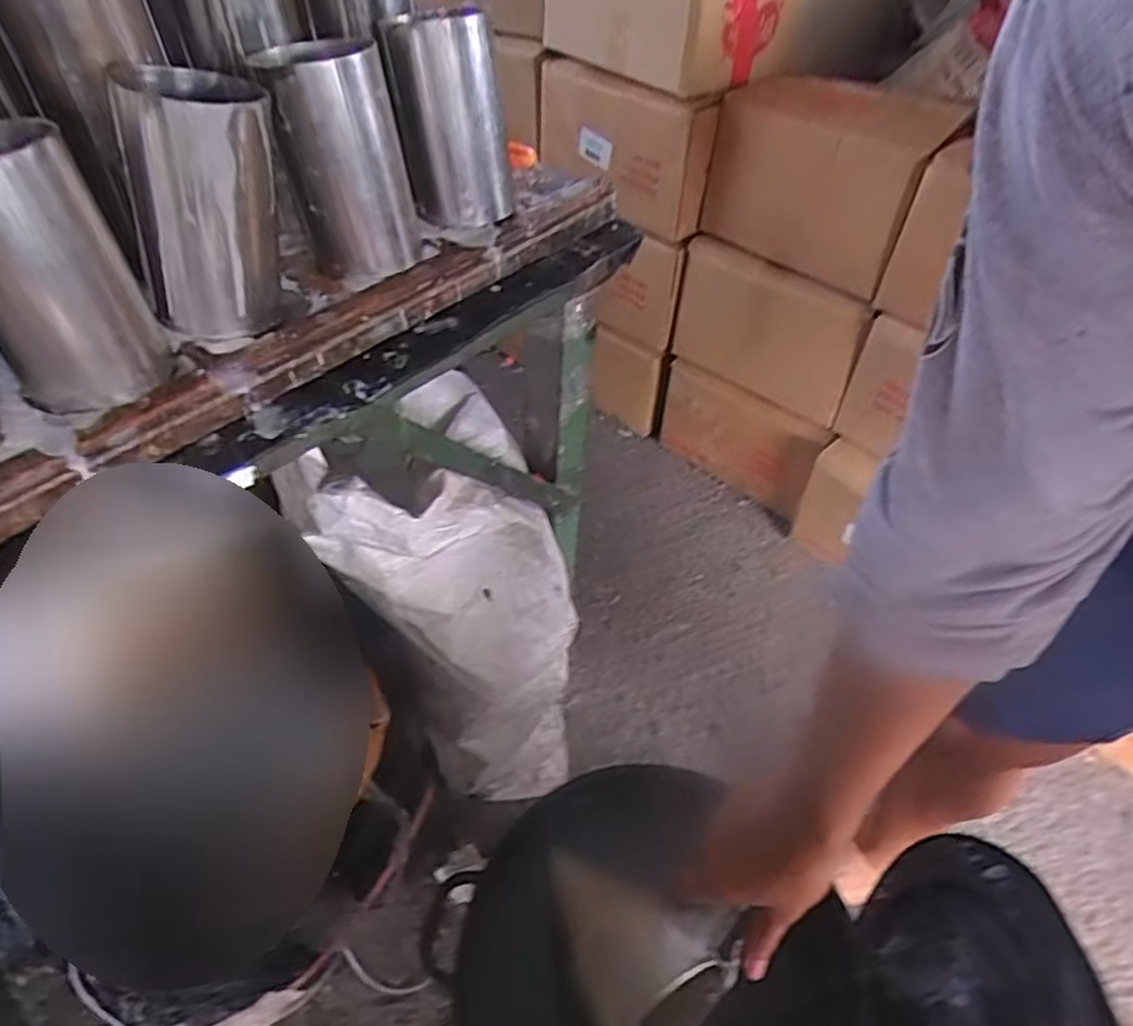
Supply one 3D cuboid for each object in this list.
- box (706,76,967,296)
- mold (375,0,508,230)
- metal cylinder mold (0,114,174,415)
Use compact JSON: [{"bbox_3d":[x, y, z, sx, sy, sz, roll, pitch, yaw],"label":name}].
[{"bbox_3d":[0.421,-0.551,1.163,0.340,0.251,0.192,34,55,26],"label":"box"},{"bbox_3d":[-0.084,-0.278,0.498,0.073,0.130,0.079,-10,49,-10],"label":"mold"},{"bbox_3d":[-0.269,-0.125,0.356,0.073,0.120,0.081,-32,56,-27],"label":"metal cylinder mold"}]

